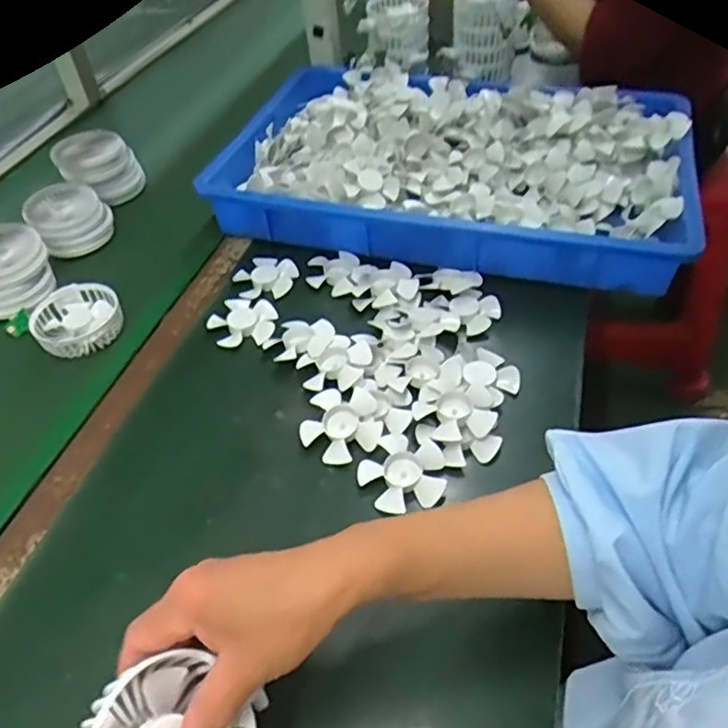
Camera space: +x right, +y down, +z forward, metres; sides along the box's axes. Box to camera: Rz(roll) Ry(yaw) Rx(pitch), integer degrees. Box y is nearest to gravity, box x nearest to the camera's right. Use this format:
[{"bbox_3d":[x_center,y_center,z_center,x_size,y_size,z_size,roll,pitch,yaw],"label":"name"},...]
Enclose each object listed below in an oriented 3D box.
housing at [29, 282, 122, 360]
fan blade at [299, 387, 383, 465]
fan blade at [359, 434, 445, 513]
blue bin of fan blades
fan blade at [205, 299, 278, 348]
[{"bbox_3d":[-0.309,-0.049,0.658,0.087,0.028,0.089,-31,51,-21],"label":"housing"},{"bbox_3d":[-0.021,0.052,0.538,0.069,0.019,0.071,-3,47,3],"label":"fan blade"},{"bbox_3d":[0.032,0.089,0.503,0.070,0.015,0.066,-3,47,3],"label":"fan blade"},{"bbox_3d":[0.118,-0.274,0.800,0.573,0.077,0.421,12,49,16],"label":"blue bin of fan blades"},{"bbox_3d":[-0.130,-0.045,0.647,0.071,0.009,0.071,-3,47,3],"label":"fan blade"}]

